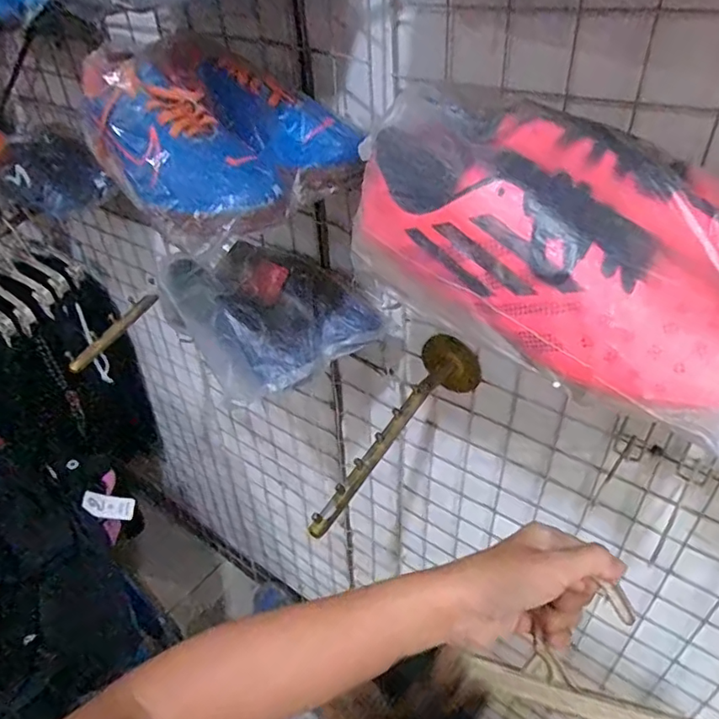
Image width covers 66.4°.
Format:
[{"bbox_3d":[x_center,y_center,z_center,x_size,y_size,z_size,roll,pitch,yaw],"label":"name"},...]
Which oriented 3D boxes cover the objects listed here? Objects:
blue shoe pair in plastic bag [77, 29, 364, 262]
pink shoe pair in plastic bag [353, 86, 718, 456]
[{"bbox_3d":[-0.127,-0.196,0.451,0.160,0.090,0.227,-32,47,-31],"label":"blue shoe pair in plastic bag"},{"bbox_3d":[0.126,-0.074,0.324,0.244,0.107,0.127,29,49,33],"label":"pink shoe pair in plastic bag"}]

